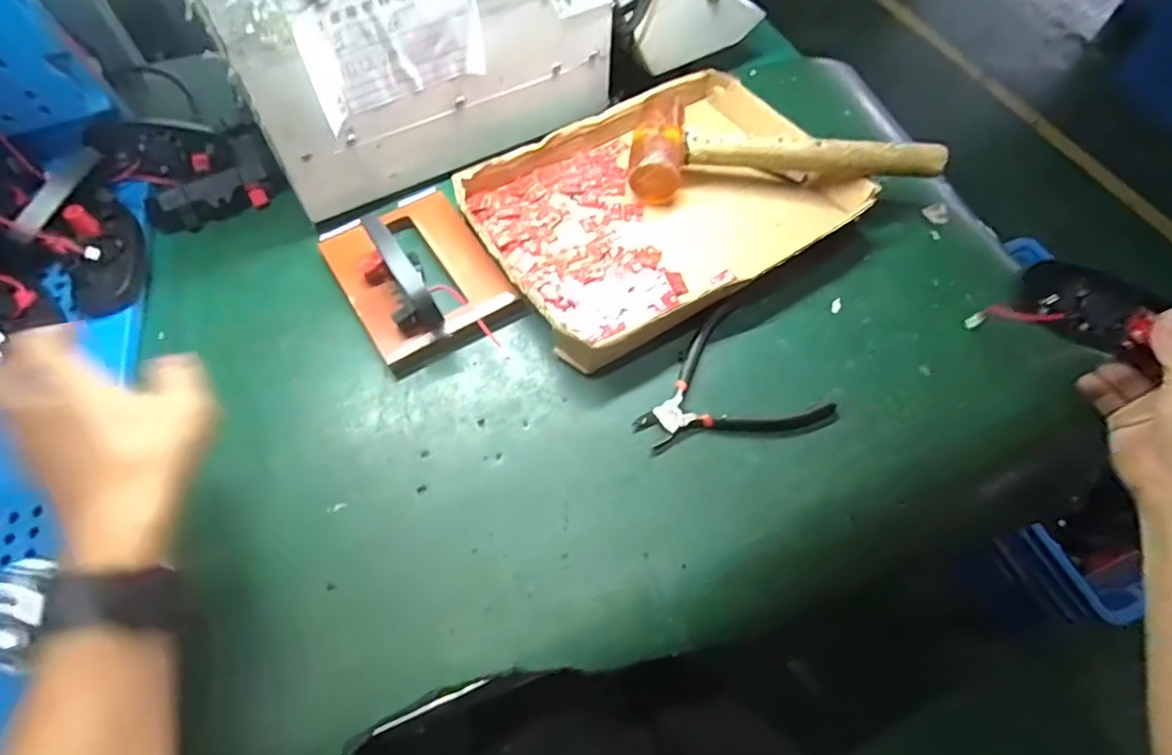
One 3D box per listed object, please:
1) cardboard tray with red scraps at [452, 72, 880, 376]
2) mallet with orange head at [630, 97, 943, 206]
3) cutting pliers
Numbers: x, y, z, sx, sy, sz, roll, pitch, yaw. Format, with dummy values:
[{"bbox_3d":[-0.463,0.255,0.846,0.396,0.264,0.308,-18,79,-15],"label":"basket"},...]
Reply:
[{"bbox_3d":[0.069,-0.160,0.555,0.323,0.043,0.239,-30,64,-15],"label":"cardboard tray with red scraps"},{"bbox_3d":[0.176,-0.217,0.566,0.269,0.056,0.113,2,61,1],"label":"mallet with orange head"},{"bbox_3d":[0.103,0.017,0.470,0.132,0.007,0.119,-34,65,-16],"label":"cutting pliers"}]

